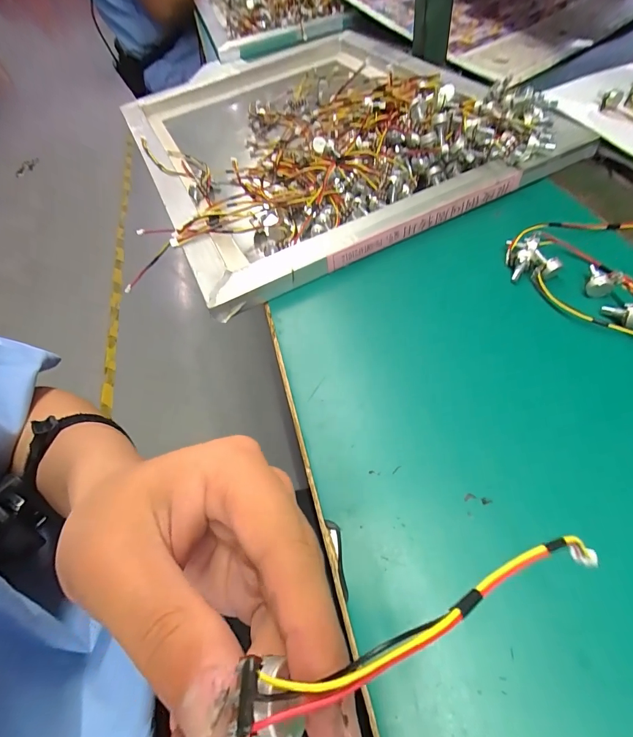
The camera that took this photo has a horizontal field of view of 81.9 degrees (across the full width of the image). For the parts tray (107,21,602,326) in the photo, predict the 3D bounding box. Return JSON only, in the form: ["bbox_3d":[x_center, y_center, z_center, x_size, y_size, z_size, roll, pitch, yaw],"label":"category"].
[{"bbox_3d":[-0.014,-0.306,0.448,0.400,0.081,0.483,-27,56,-8],"label":"parts tray"}]

